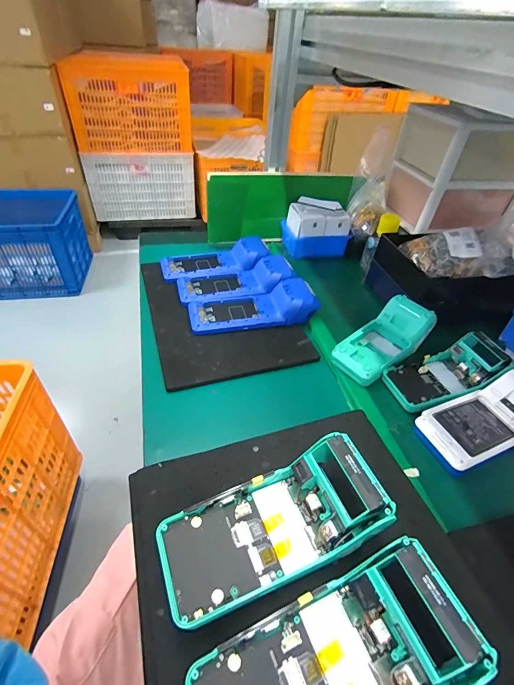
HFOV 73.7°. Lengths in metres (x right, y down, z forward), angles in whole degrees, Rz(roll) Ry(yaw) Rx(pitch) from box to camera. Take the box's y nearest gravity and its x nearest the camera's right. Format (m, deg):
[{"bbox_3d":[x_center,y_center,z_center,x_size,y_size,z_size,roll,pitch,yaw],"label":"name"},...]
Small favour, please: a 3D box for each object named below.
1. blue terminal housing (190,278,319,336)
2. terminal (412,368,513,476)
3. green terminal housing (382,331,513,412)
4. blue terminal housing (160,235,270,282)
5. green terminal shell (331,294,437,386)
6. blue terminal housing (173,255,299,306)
[{"bbox_3d":[-0.009,-0.064,0.602,0.215,0.052,0.082,-8,44,-14],"label":"blue terminal housing"},{"bbox_3d":[0.294,0.096,0.440,0.178,0.052,0.079,-14,46,-20],"label":"terminal"},{"bbox_3d":[0.278,0.048,0.508,0.171,0.049,0.078,-22,48,-9],"label":"green terminal housing"},{"bbox_3d":[-0.087,-0.175,0.703,0.212,0.048,0.091,-8,44,-13],"label":"blue terminal housing"},{"bbox_3d":[0.195,-0.003,0.540,0.162,0.073,0.078,-26,51,-29],"label":"green terminal shell"},{"bbox_3d":[-0.042,-0.121,0.652,0.214,0.046,0.084,-7,44,-12],"label":"blue terminal housing"}]

